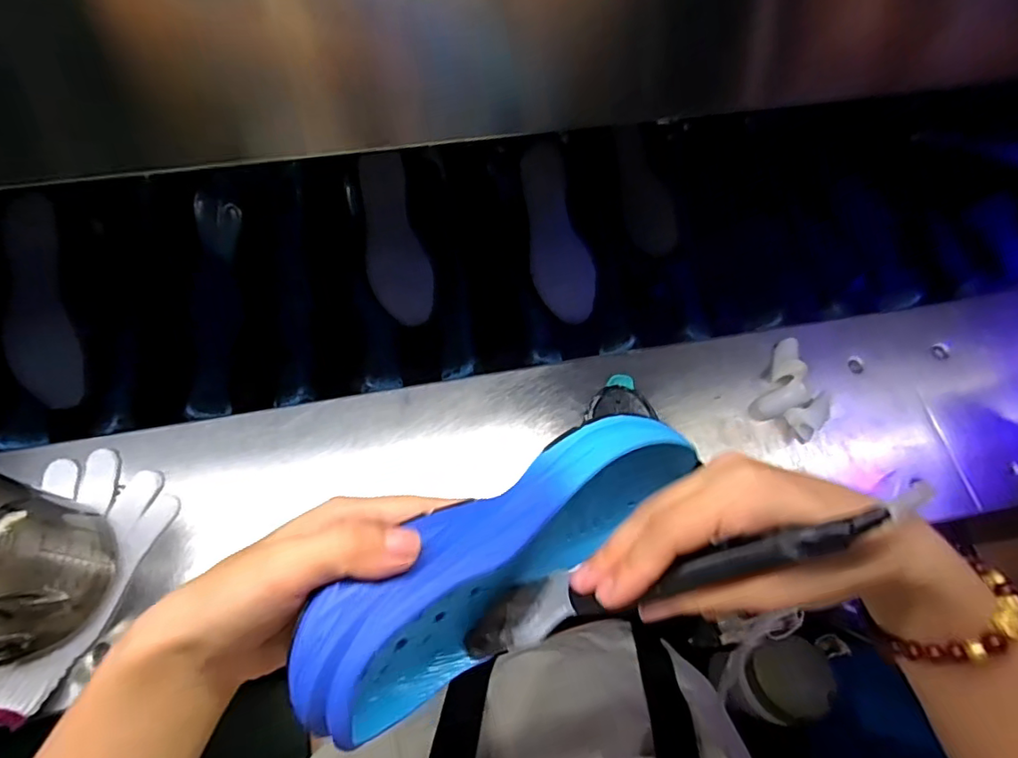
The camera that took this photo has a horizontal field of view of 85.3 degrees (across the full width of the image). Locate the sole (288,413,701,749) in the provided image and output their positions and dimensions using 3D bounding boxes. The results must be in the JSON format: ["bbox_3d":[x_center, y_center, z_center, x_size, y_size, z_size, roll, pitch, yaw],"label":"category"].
[{"bbox_3d":[0.009,0.078,0.259,0.217,0.067,0.054,-28,69,-30],"label":"sole"}]

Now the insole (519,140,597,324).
[{"bbox_3d":[0.058,-0.175,0.672,0.072,0.012,0.211,-12,93,-4],"label":"insole"}]

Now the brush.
[{"bbox_3d":[0.066,0.081,0.227,0.189,0.024,0.026,-25,64,24],"label":"brush"}]

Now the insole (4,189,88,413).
[{"bbox_3d":[-0.510,-0.082,0.598,0.072,0.012,0.225,-9,90,-7],"label":"insole"}]

